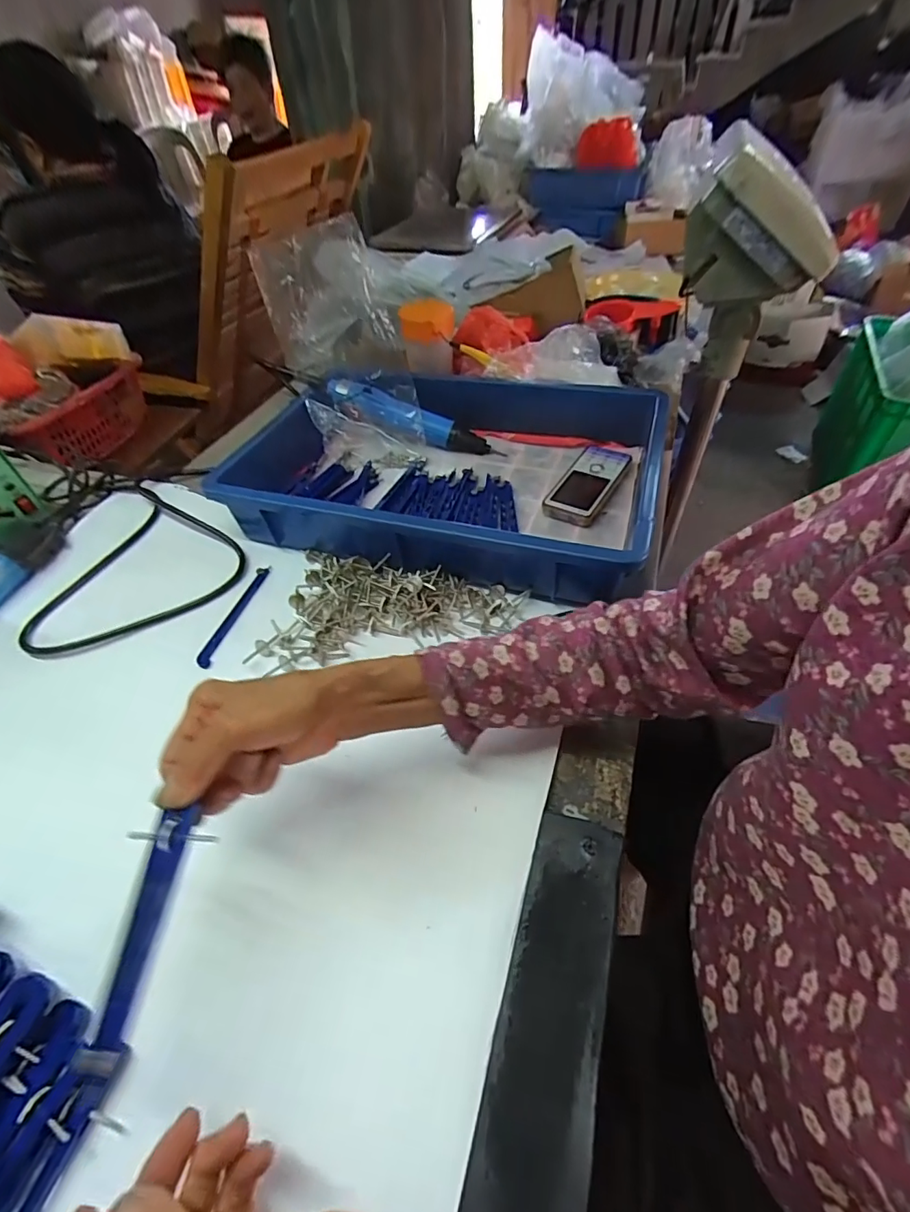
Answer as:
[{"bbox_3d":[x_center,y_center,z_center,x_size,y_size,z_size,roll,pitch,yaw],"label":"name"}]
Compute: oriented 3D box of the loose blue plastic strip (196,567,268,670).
[{"bbox_3d":[-0.210,0.006,0.488,0.013,0.005,0.125,6,48,11],"label":"loose blue plastic strip"}]

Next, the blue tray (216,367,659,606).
[{"bbox_3d":[-0.036,-0.163,0.574,0.488,0.072,0.306,11,50,16],"label":"blue tray"}]

